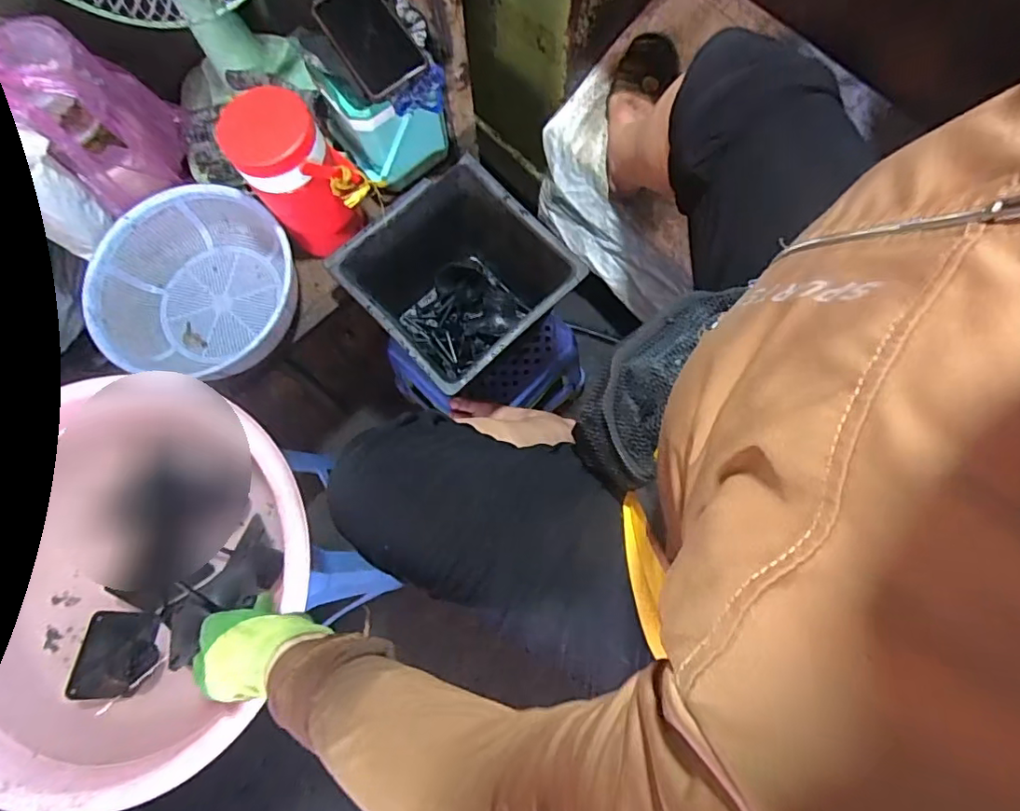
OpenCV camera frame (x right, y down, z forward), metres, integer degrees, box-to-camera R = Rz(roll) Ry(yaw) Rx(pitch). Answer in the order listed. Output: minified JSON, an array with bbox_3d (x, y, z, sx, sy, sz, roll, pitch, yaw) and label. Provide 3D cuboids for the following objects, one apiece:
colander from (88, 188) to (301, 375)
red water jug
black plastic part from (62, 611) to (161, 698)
[{"bbox_3d":[-0.410,-0.163,0.748,0.261,0.086,0.242,-1,75,2],"label":"colander"},{"bbox_3d":[-0.255,-0.282,0.710,0.121,0.215,0.104,-37,77,-8],"label":"red water jug"},{"bbox_3d":[-0.449,0.284,0.639,0.081,0.012,0.088,7,67,-11],"label":"black plastic part"}]

